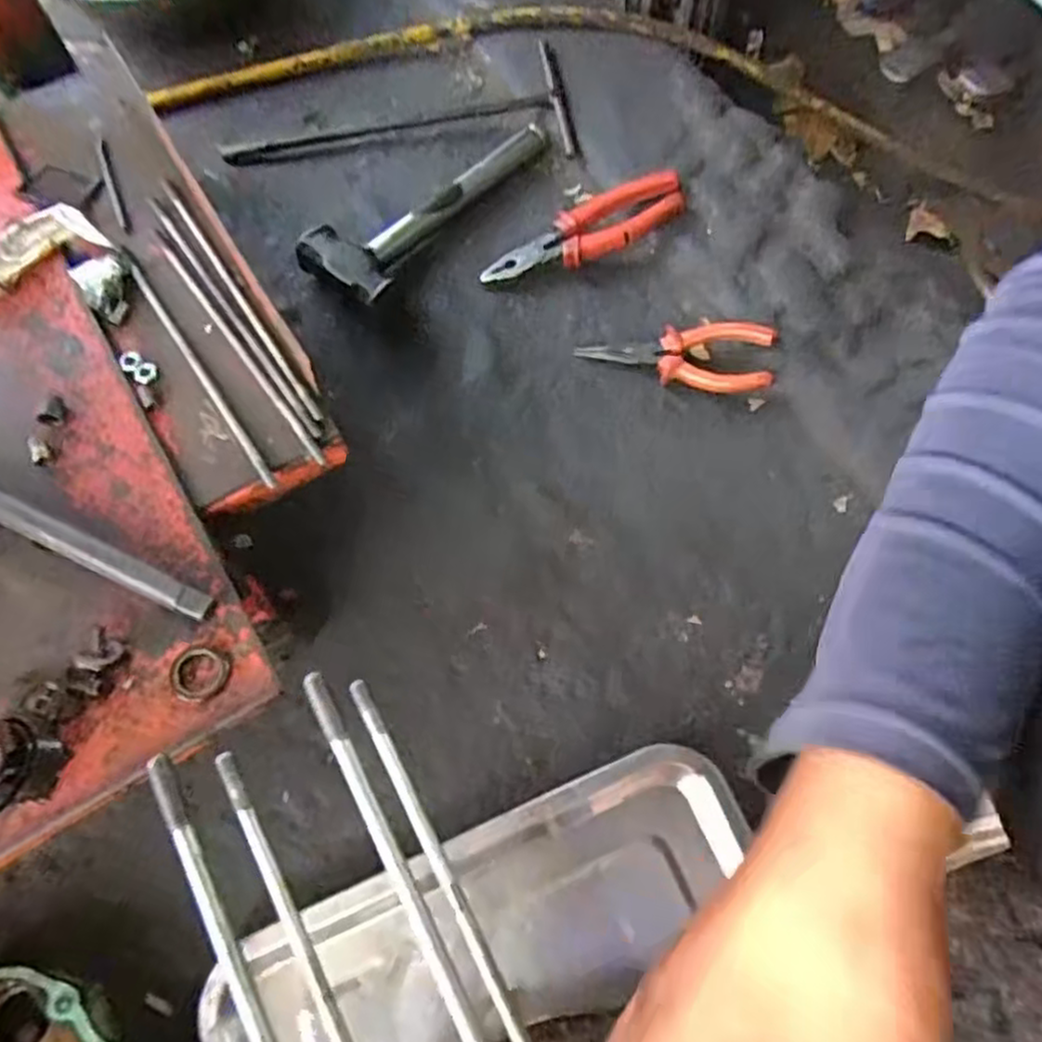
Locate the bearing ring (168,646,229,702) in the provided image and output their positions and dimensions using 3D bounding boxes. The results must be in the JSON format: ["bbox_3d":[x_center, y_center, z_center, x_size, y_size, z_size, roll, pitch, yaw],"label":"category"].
[{"bbox_3d":[-0.156,0.073,0.354,0.028,0.008,0.027,0,68,-1],"label":"bearing ring"}]

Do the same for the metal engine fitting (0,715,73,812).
[{"bbox_3d":[-0.227,0.108,0.323,0.033,0.035,0.040,-1,68,-2],"label":"metal engine fitting"}]

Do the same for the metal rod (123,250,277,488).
[{"bbox_3d":[-0.189,-0.093,0.420,0.007,0.007,0.189,-33,73,-13],"label":"metal rod"}]

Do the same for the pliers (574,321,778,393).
[{"bbox_3d":[0.126,-0.134,0.601,0.156,0.012,0.056,1,81,13],"label":"pliers"}]

